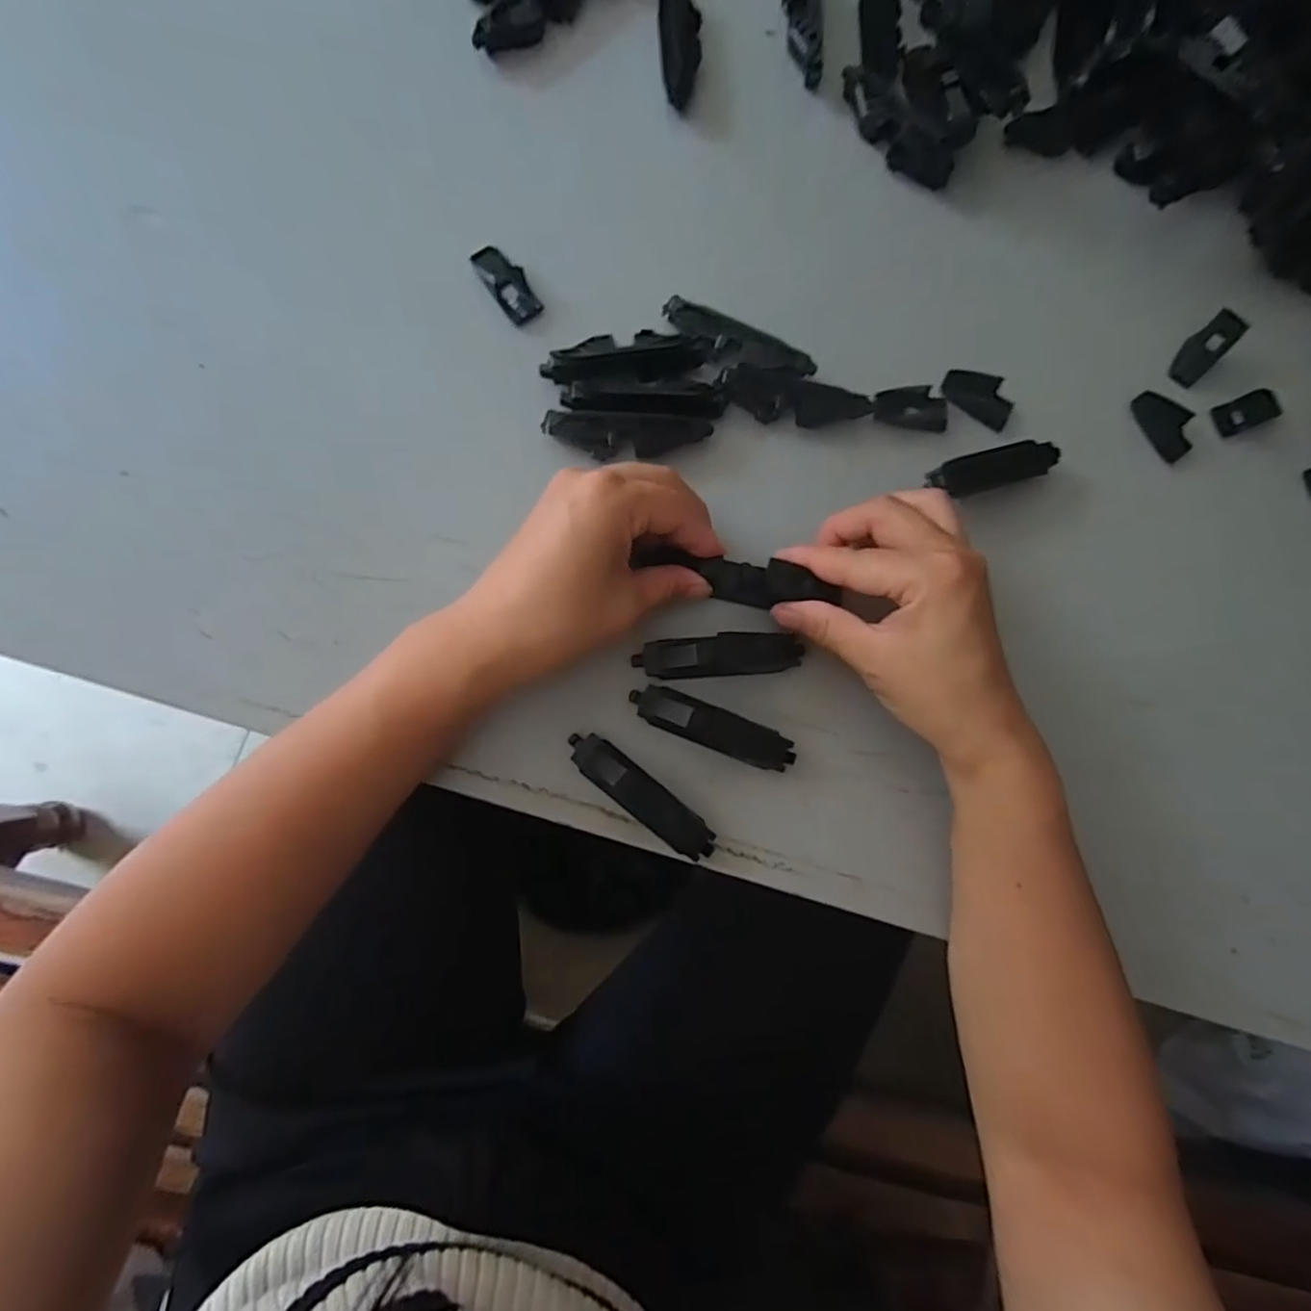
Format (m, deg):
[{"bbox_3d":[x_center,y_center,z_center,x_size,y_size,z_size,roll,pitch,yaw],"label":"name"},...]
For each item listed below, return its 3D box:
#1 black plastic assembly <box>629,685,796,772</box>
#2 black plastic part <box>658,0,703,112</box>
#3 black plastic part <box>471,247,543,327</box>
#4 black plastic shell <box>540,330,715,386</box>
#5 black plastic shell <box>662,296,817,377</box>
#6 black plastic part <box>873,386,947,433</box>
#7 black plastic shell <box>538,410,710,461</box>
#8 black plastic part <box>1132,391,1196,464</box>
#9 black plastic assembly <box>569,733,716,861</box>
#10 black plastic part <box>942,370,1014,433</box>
[{"bbox_3d":[0.027,0.034,0.306,0.080,0.014,0.020,21,83,-5],"label":"black plastic assembly"},{"bbox_3d":[0.014,-0.333,0.346,0.022,0.016,0.073,-1,85,-7],"label":"black plastic part"},{"bbox_3d":[-0.075,-0.185,0.324,0.018,0.010,0.039,-38,90,-8],"label":"black plastic part"},{"bbox_3d":[-0.013,-0.147,0.320,0.083,0.017,0.025,-13,87,-8],"label":"black plastic shell"},{"bbox_3d":[0.042,-0.159,0.327,0.080,0.009,0.016,21,83,-5],"label":"black plastic shell"},{"bbox_3d":[0.136,-0.131,0.341,0.040,0.011,0.017,6,84,-6],"label":"black plastic part"},{"bbox_3d":[-0.013,-0.108,0.317,0.080,0.008,0.021,-3,129,-11],"label":"black plastic shell"},{"bbox_3d":[0.282,-0.128,0.356,0.019,0.010,0.041,-34,90,-8],"label":"black plastic part"},{"bbox_3d":[-0.007,0.065,0.302,0.079,0.009,0.019,40,82,-2],"label":"black plastic assembly"},{"bbox_3d":[0.174,-0.138,0.344,0.041,0.010,0.022,31,82,-3],"label":"black plastic part"}]

